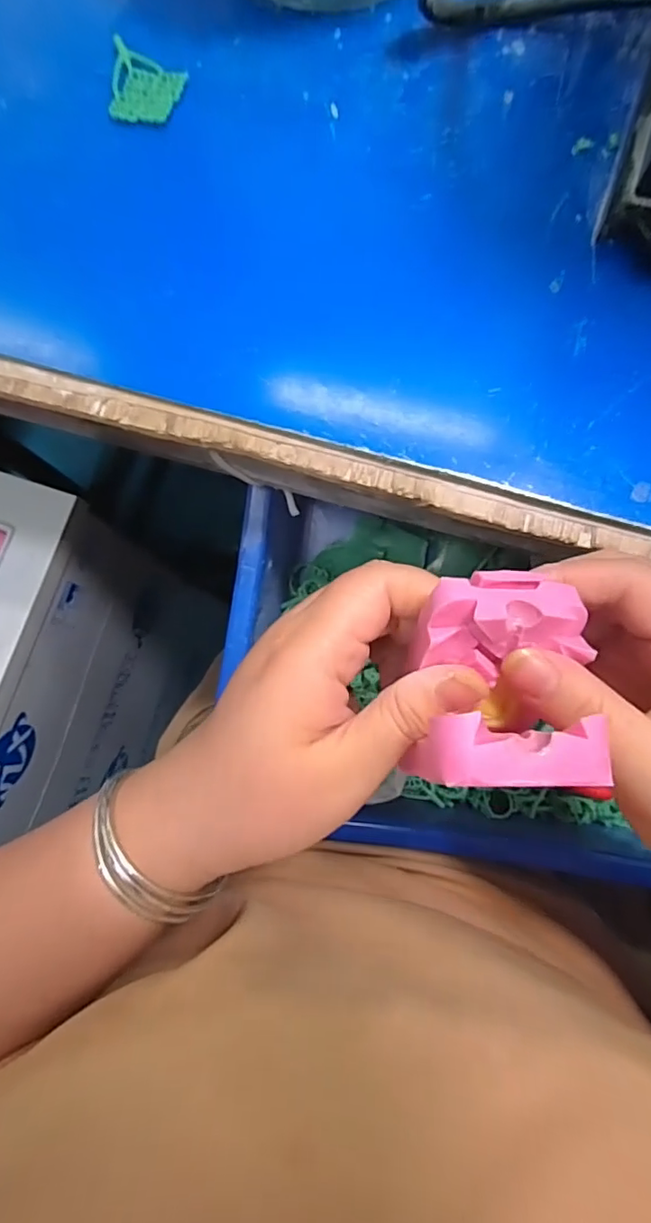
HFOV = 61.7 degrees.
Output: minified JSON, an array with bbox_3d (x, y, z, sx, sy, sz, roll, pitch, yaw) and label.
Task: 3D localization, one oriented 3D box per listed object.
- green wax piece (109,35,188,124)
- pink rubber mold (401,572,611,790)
[{"bbox_3d":[-0.076,-0.228,0.235,0.031,0.004,0.040,2,83,4],"label":"green wax piece"},{"bbox_3d":[0.049,0.017,0.150,0.049,0.027,0.057,6,84,5],"label":"pink rubber mold"}]

